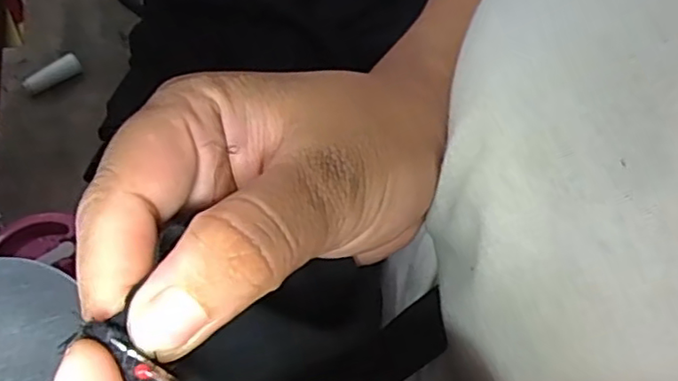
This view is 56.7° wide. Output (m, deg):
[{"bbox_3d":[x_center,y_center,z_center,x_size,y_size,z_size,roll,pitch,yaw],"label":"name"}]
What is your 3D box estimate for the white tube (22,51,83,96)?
[{"bbox_3d":[-0.604,-0.244,1.325,0.122,0.040,0.038,-36,68,-22],"label":"white tube"}]

